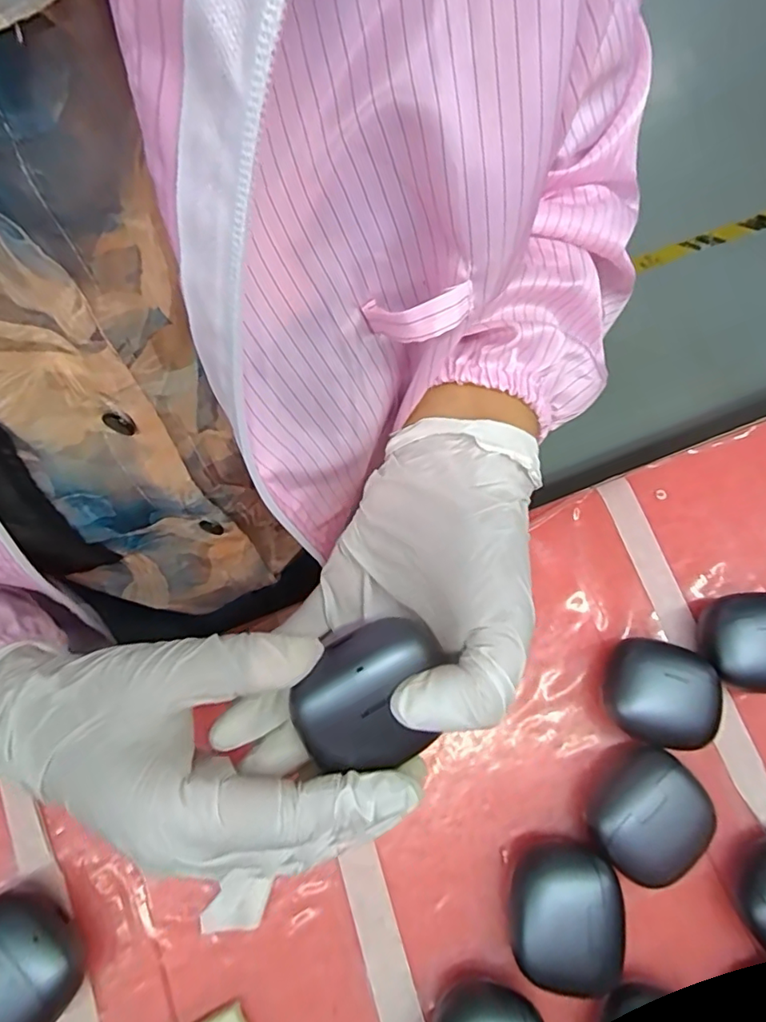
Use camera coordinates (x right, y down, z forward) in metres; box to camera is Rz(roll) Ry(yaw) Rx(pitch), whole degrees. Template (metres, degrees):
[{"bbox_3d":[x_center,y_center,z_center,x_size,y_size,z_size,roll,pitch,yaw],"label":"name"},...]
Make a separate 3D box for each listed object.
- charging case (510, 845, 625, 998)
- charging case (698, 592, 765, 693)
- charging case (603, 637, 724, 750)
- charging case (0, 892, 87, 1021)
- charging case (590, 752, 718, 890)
[{"bbox_3d":[0.083,0.184,0.248,0.046,0.032,0.054,8,72,2],"label":"charging case"},{"bbox_3d":[0.198,0.070,0.286,0.051,0.029,0.049,-3,72,-1],"label":"charging case"},{"bbox_3d":[0.143,0.094,0.277,0.051,0.031,0.050,23,73,7],"label":"charging case"},{"bbox_3d":[-0.164,0.203,0.239,0.058,0.030,0.048,34,75,10],"label":"charging case"},{"bbox_3d":[0.128,0.149,0.259,0.055,0.031,0.045,-43,77,-13],"label":"charging case"}]

